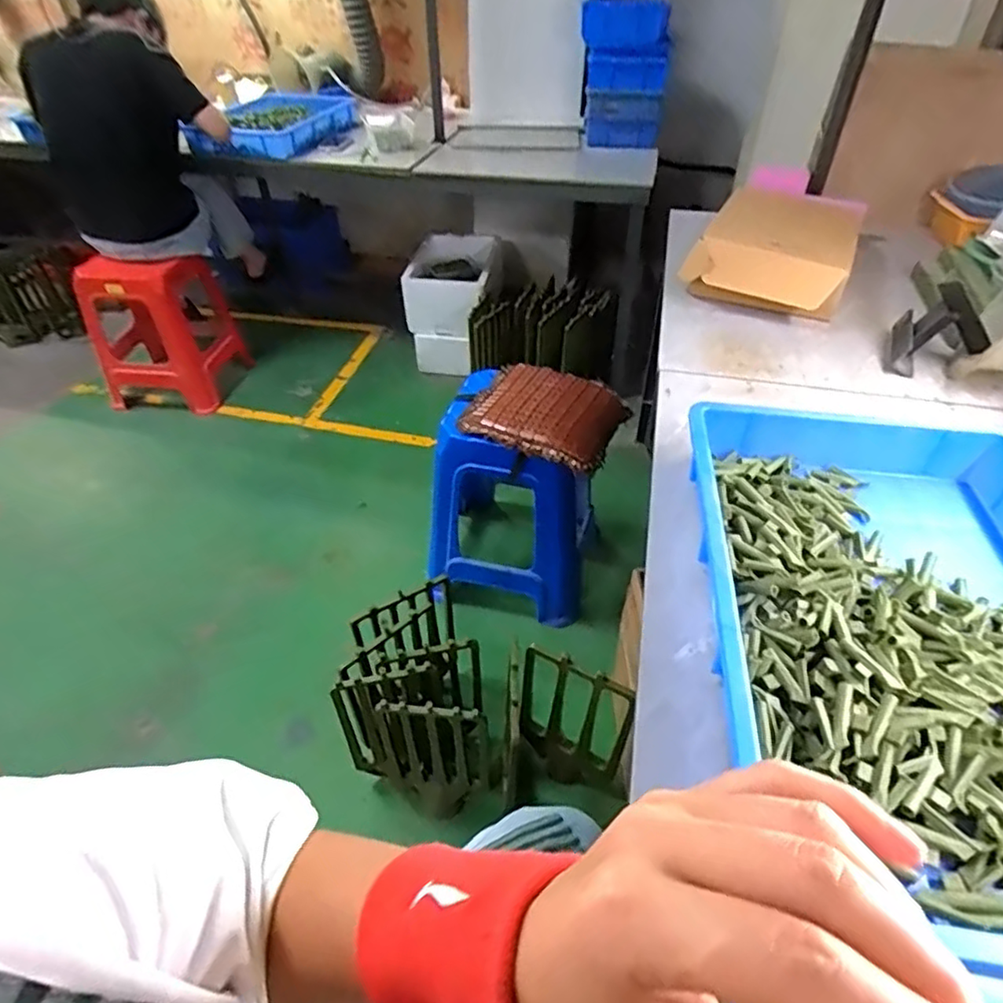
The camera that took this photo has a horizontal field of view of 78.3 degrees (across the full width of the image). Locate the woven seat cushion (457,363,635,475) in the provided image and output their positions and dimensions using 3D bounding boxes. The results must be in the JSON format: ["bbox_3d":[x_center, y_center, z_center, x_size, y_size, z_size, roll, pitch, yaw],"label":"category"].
[{"bbox_3d":[0.096,-0.189,1.334,0.311,0.069,0.281,15,45,17],"label":"woven seat cushion"}]

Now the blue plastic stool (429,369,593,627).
[{"bbox_3d":[0.039,0.014,1.494,0.350,0.521,0.315,11,44,12],"label":"blue plastic stool"}]

